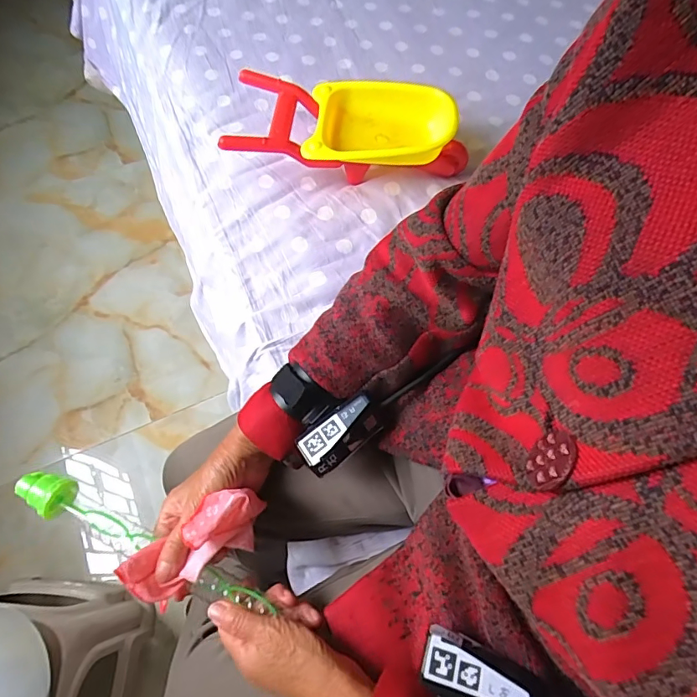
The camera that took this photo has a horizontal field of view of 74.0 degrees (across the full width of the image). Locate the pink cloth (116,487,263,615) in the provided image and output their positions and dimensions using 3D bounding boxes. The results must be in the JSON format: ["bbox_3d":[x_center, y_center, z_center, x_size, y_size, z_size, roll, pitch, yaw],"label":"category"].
[{"bbox_3d":[-0.116,0.151,0.356,0.105,0.033,0.048,-31,70,-14],"label":"pink cloth"}]

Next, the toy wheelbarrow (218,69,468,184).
[{"bbox_3d":[0.004,-0.274,0.601,0.301,0.087,0.131,7,64,0],"label":"toy wheelbarrow"}]

